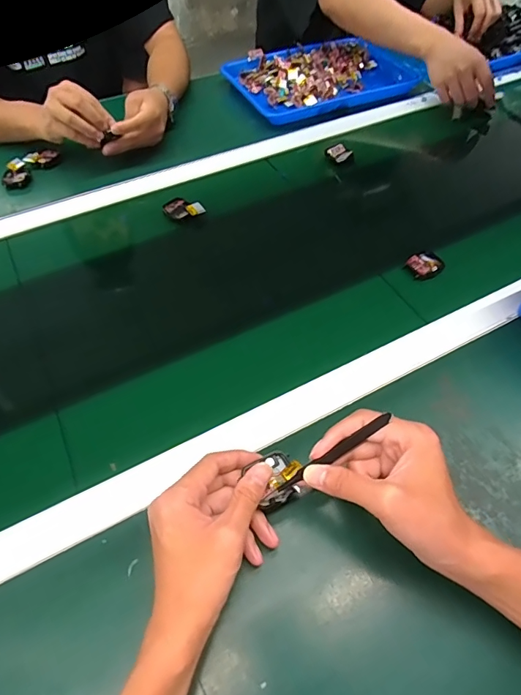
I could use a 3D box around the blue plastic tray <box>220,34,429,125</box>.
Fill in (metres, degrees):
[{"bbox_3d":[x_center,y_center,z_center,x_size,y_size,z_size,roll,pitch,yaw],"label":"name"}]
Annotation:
[{"bbox_3d":[0.115,-0.533,0.847,0.336,0.046,0.240,-25,55,-13],"label":"blue plastic tray"}]

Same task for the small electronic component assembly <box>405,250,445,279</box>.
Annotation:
[{"bbox_3d":[0.212,-0.106,0.552,0.041,0.014,0.039,-29,56,-16],"label":"small electronic component assembly"}]

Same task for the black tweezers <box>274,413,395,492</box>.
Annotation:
[{"bbox_3d":[0.057,0.083,0.336,0.105,0.012,0.006,-35,58,7],"label":"black tweezers"}]

